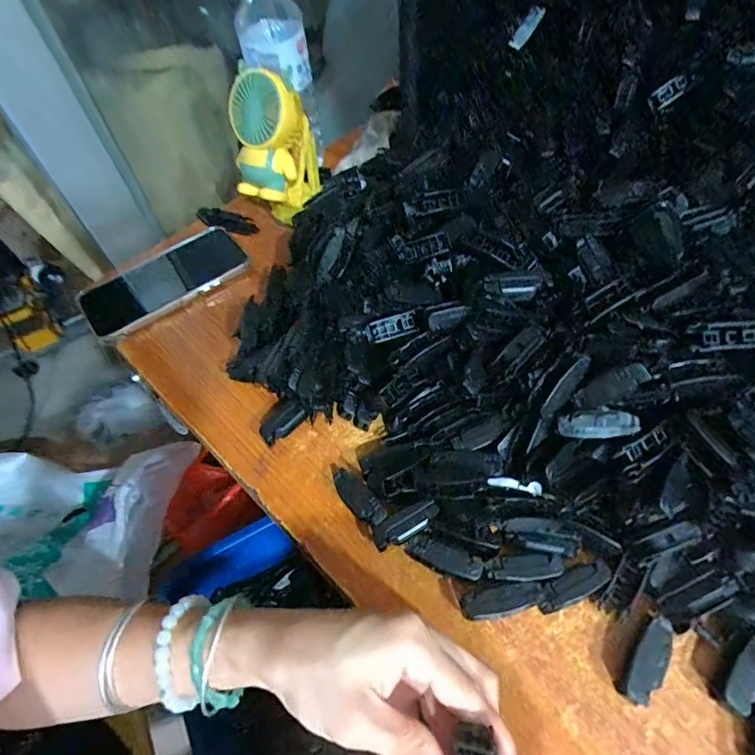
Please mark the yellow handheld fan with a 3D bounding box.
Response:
[{"bbox_3d":[-0.105,-0.226,0.464,0.071,0.154,0.097,-4,55,2],"label":"yellow handheld fan"}]

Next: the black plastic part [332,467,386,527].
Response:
[{"bbox_3d":[-0.013,0.088,0.324,0.018,0.020,0.047,-37,60,-19],"label":"black plastic part"}]

